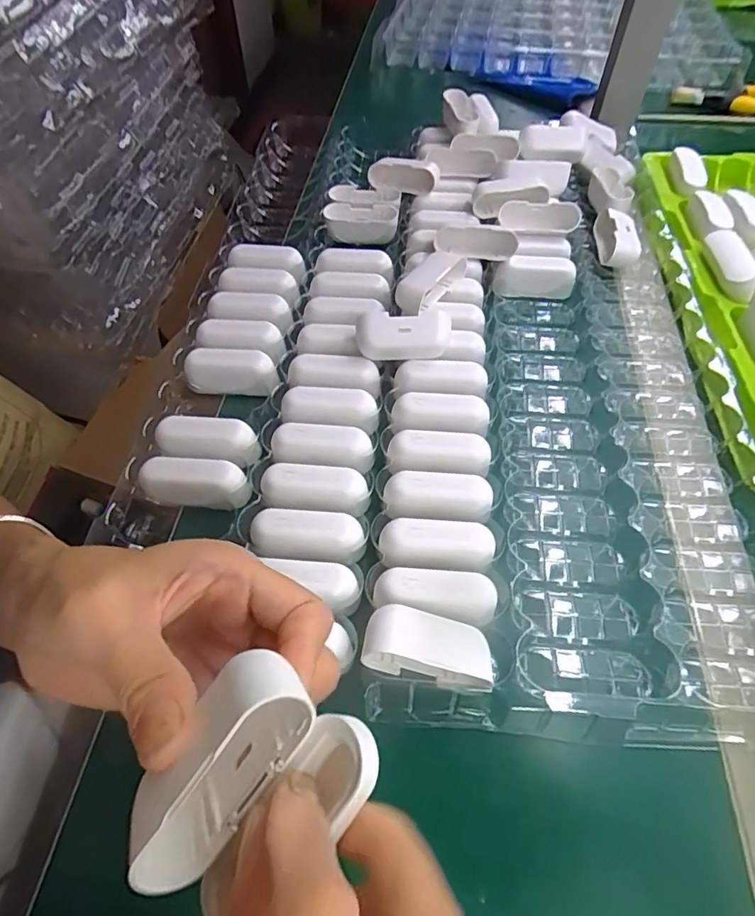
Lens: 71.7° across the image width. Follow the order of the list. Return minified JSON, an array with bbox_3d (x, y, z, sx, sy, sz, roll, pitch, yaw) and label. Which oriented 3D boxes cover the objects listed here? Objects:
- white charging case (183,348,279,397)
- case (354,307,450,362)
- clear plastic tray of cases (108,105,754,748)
[{"bbox_3d":[-0.101,-0.060,0.369,0.066,0.019,0.028,12,56,8],"label":"white charging case"},{"bbox_3d":[0.018,-0.084,0.357,0.064,0.015,0.033,4,90,18],"label":"case"},{"bbox_3d":[0.050,-0.105,0.404,0.377,0.069,0.555,2,55,2],"label":"clear plastic tray of cases"}]

